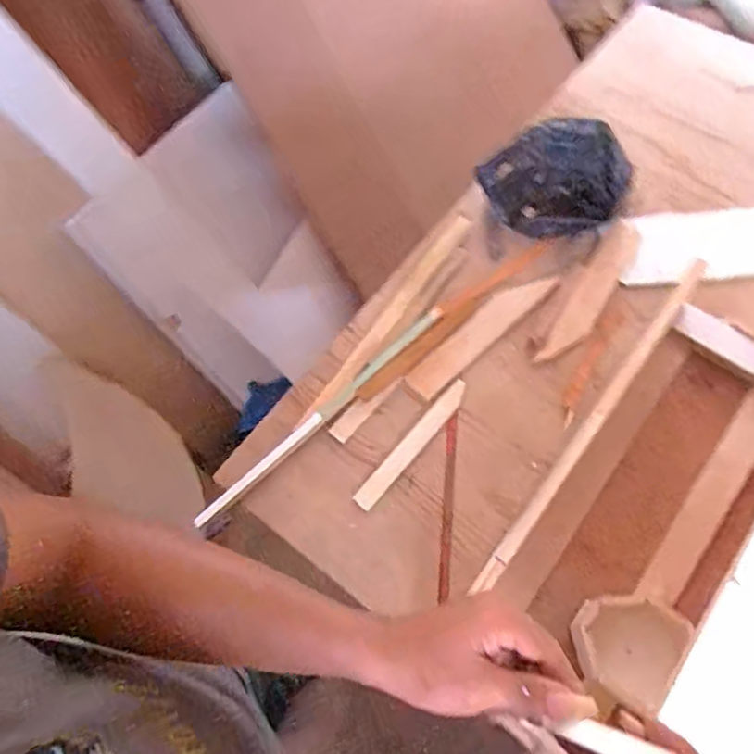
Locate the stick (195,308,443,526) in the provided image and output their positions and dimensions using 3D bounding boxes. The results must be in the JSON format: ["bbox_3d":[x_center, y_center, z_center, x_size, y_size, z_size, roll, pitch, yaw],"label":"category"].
[{"bbox_3d":[-0.071,0.048,0.837,0.442,0.017,0.021,-41,69,-15],"label":"stick"}]

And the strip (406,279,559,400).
[{"bbox_3d":[0.155,-0.068,0.883,0.266,0.015,0.049,-39,69,-15],"label":"strip"}]

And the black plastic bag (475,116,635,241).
[{"bbox_3d":[0.274,-0.305,0.926,0.198,0.101,0.164,-22,65,-7],"label":"black plastic bag"}]

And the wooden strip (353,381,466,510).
[{"bbox_3d":[0.050,0.090,0.822,0.029,0.008,0.219,38,72,19],"label":"wooden strip"}]

